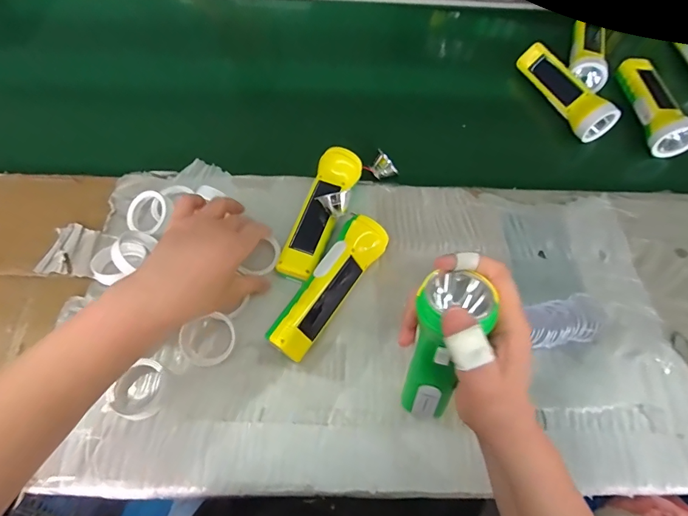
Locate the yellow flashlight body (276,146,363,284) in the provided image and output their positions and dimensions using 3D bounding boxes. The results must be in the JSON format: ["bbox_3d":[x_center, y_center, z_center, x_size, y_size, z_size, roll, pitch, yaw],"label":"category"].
[{"bbox_3d":[-0.026,-0.051,0.449,0.052,0.040,0.169,21,64,8],"label":"yellow flashlight body"}]

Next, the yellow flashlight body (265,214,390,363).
[{"bbox_3d":[-0.015,0.029,0.406,0.042,0.045,0.161,34,67,13],"label":"yellow flashlight body"}]

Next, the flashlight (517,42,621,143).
[{"bbox_3d":[0.316,-0.244,0.564,0.051,0.045,0.170,-23,67,-14],"label":"flashlight"}]

